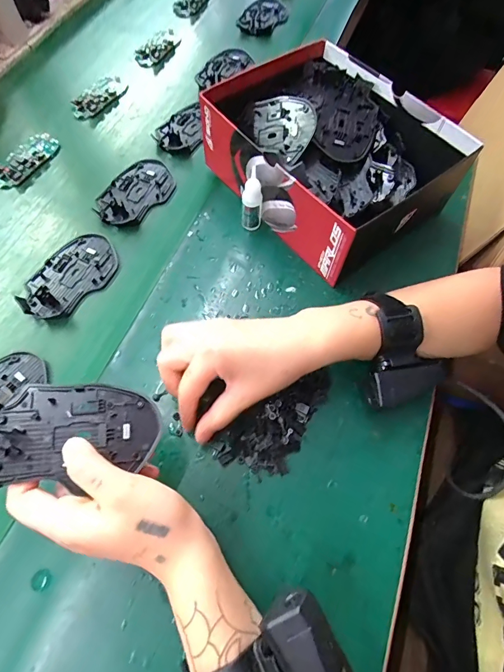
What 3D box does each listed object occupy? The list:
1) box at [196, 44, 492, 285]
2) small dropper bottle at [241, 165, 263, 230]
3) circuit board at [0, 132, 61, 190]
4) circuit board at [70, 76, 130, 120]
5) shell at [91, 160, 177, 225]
[{"bbox_3d":[0.080,-0.195,0.424,0.205,0.096,0.224,-36,69,-17],"label":"box"},{"bbox_3d":[0.001,-0.144,0.407,0.018,0.072,0.019,25,66,11],"label":"small dropper bottle"},{"bbox_3d":[-0.291,-0.228,0.486,0.045,0.013,0.096,23,66,10],"label":"circuit board"},{"bbox_3d":[-0.224,-0.348,0.544,0.046,0.011,0.096,27,66,12],"label":"circuit board"},{"bbox_3d":[-0.143,-0.179,0.462,0.071,0.011,0.109,35,69,15],"label":"shell"}]

